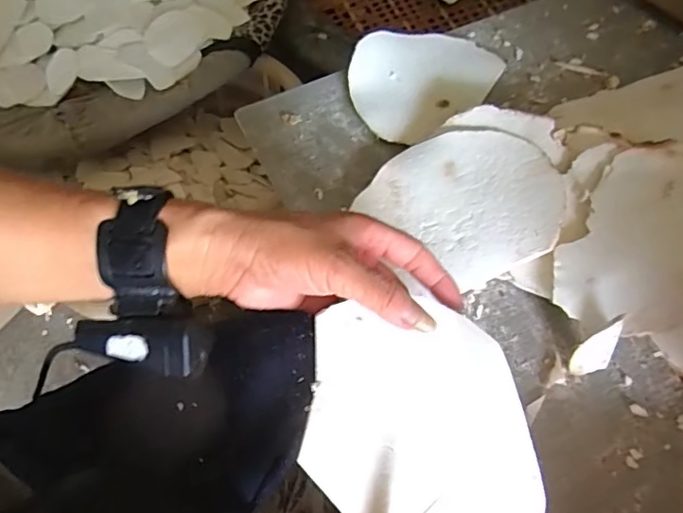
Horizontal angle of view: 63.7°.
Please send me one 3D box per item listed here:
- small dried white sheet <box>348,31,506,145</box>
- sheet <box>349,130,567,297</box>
[{"bbox_3d":[0.075,-0.175,0.527,0.146,0.020,0.116,-33,63,-17],"label":"small dried white sheet"},{"bbox_3d":[0.096,-0.043,0.438,0.146,0.028,0.129,-17,59,-8],"label":"sheet"}]

